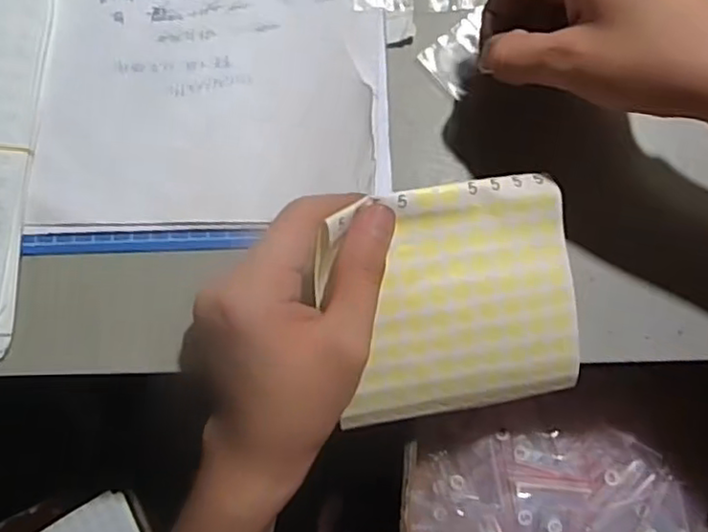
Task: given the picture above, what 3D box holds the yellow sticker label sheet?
[{"bbox_3d":[0.049,0.020,0.312,0.120,0.022,0.115,-11,103,-9],"label":"yellow sticker label sheet"}]

